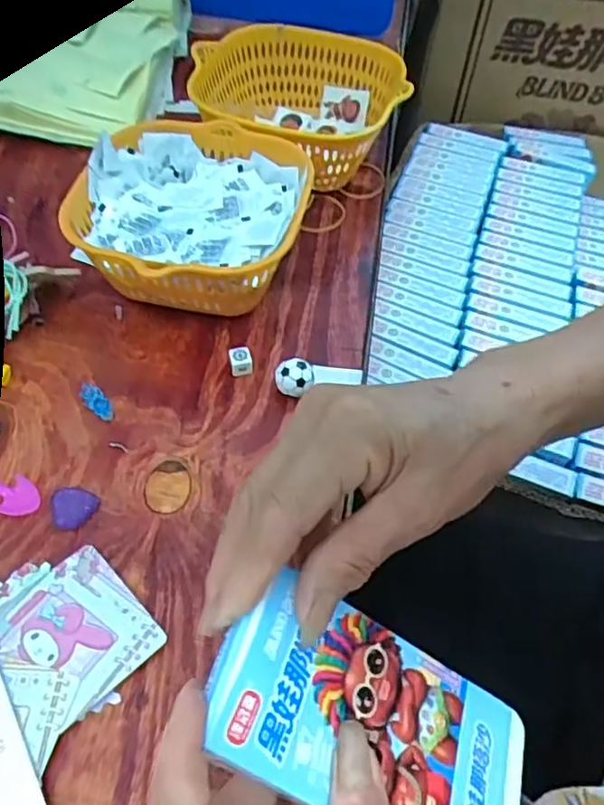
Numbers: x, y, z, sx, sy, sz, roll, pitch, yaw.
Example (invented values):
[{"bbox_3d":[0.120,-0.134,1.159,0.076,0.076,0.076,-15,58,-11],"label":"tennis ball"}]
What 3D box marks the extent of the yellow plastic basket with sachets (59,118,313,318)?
[{"bbox_3d":[-0.068,-0.109,0.401,0.136,0.063,0.141,8,54,2],"label":"yellow plastic basket with sachets"}]

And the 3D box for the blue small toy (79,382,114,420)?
[{"bbox_3d":[-0.116,-0.001,0.355,0.012,0.008,0.030,-32,62,-24],"label":"blue small toy"}]

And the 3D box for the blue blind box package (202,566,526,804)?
[{"bbox_3d":[0.028,0.114,0.222,0.123,0.011,0.066,30,54,-12],"label":"blue blind box package"}]

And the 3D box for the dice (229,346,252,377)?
[{"bbox_3d":[-0.036,-0.025,0.372,0.012,0.014,0.013,-11,56,-11],"label":"dice"}]

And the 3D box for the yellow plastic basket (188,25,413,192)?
[{"bbox_3d":[-0.003,-0.221,0.481,0.148,0.064,0.150,2,54,-3],"label":"yellow plastic basket"}]

